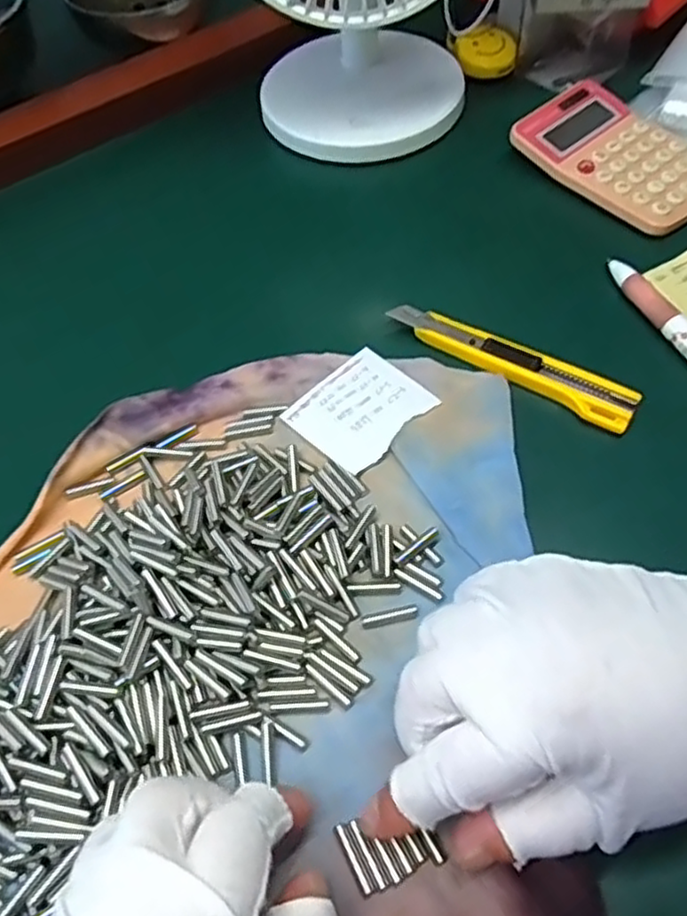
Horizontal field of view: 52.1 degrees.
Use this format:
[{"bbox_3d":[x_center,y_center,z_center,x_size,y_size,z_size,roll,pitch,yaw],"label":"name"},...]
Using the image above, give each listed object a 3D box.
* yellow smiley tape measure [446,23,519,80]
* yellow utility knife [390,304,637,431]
[{"bbox_3d":[0.097,-0.283,0.489,0.047,0.021,0.032,3,57,7],"label":"yellow smiley tape measure"},{"bbox_3d":[0.081,-0.048,0.346,0.125,0.008,0.019,29,63,21],"label":"yellow utility knife"}]

